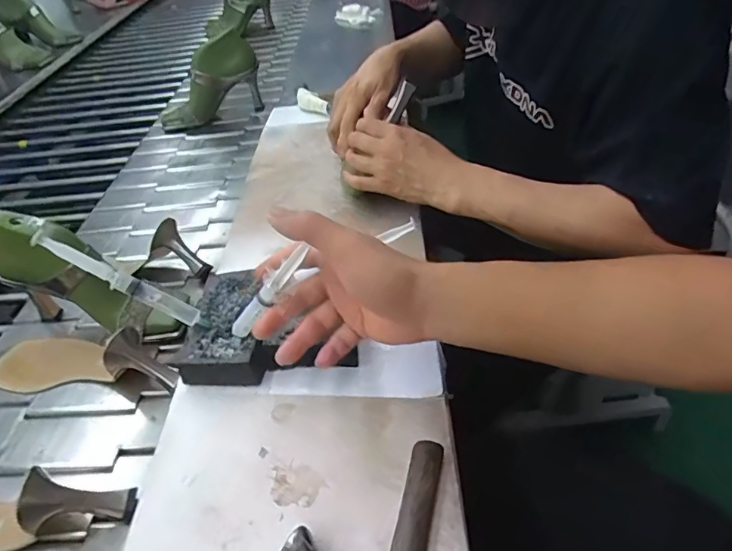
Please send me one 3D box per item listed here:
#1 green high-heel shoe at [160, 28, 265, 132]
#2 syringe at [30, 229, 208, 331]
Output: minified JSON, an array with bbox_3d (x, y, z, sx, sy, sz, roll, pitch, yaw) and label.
[{"bbox_3d":[-0.334,-0.396,1.038,0.226,0.182,0.070,-26,54,-8],"label":"green high-heel shoe"},{"bbox_3d":[-0.221,0.007,0.457,0.165,0.013,0.017,31,43,-16],"label":"syringe"}]

